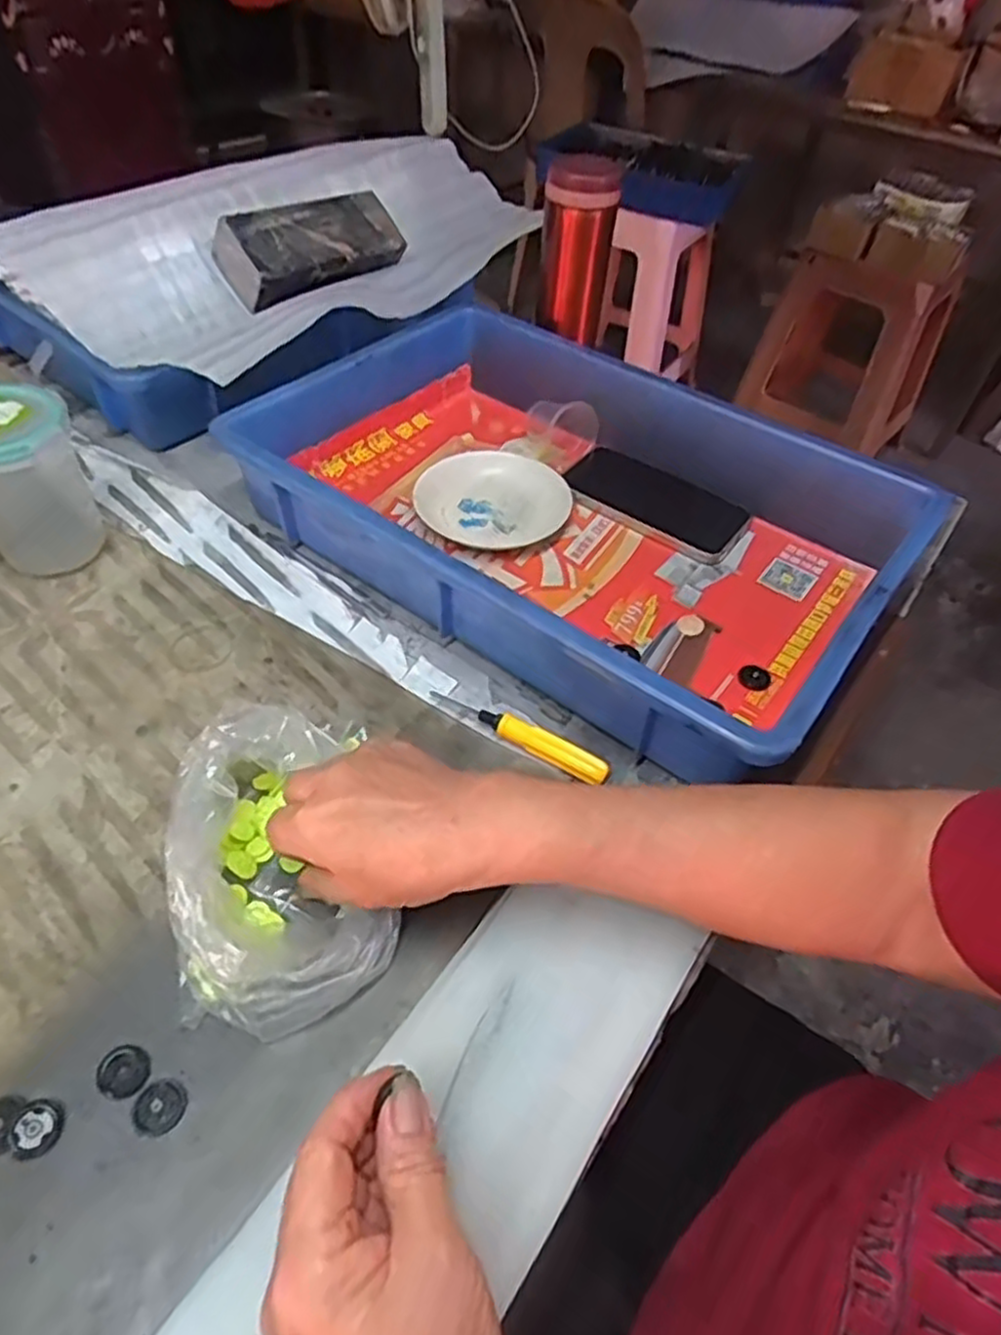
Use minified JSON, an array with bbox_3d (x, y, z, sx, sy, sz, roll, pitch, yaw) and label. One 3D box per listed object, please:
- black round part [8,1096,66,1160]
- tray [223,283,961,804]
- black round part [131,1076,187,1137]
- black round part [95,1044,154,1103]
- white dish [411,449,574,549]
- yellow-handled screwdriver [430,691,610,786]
[{"bbox_3d":[-0.187,0.185,0.300,0.020,0.004,0.020,3,49,-3],"label":"black round part"},{"bbox_3d":[0.049,-0.118,0.542,0.435,0.087,0.289,33,54,21],"label":"tray"},{"bbox_3d":[-0.141,0.181,0.308,0.020,0.004,0.020,3,49,-3],"label":"black round part"},{"bbox_3d":[-0.160,0.172,0.316,0.022,0.004,0.020,3,49,-3],"label":"black round part"},{"bbox_3d":[-0.004,-0.134,0.588,0.116,0.023,0.104,12,49,5],"label":"white dish"},{"bbox_3d":[0.011,0.038,0.447,0.116,0.015,0.014,28,52,18],"label":"yellow-handled screwdriver"}]

